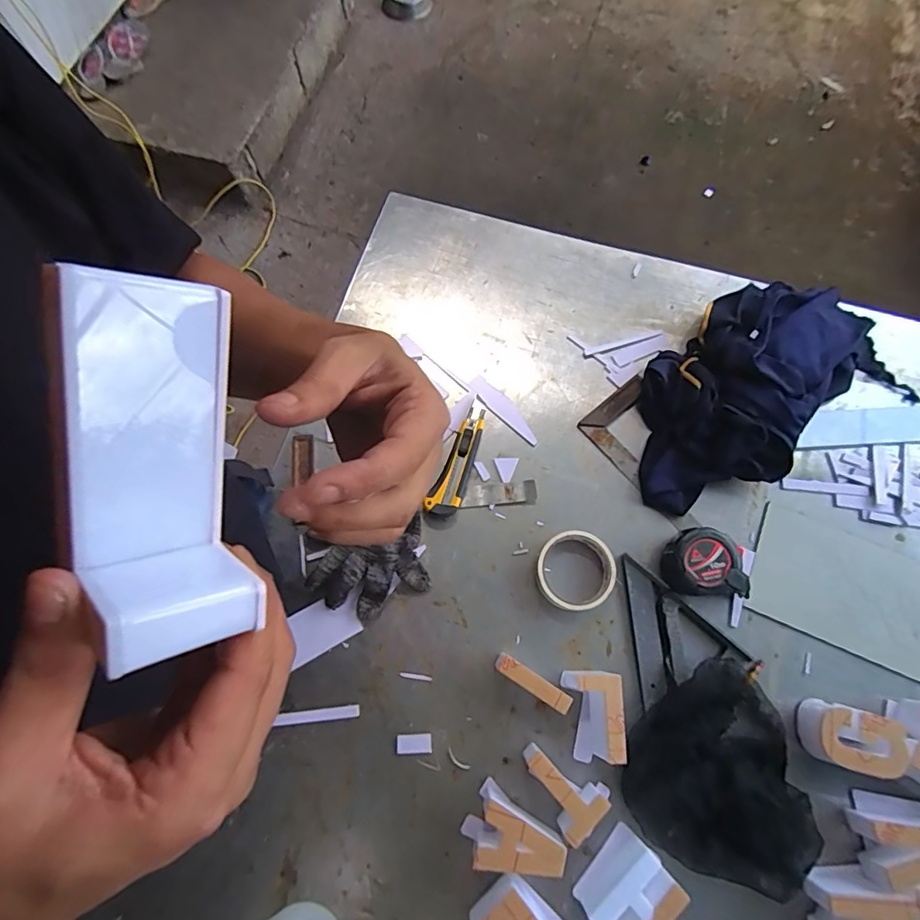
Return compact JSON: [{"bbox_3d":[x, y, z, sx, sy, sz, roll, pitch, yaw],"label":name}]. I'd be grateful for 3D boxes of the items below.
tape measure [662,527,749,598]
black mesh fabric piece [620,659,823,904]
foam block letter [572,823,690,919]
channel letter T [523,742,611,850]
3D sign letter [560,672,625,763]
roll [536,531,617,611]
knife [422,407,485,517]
[{"bbox_3d":[0.282,0.119,0.596,0.090,0.040,0.080,-2,72,-1],"label":"tape measure"},{"bbox_3d":[0.275,0.338,0.529,0.185,0.040,0.203,0,71,-1],"label":"black mesh fabric piece"},{"bbox_3d":[0.162,0.416,0.491,0.067,0.044,0.084,43,76,12],"label":"foam block letter"},{"bbox_3d":[0.104,0.330,0.519,0.058,0.047,0.084,-41,76,-13],"label":"channel letter T"},{"bbox_3d":[0.142,0.272,0.541,0.053,0.045,0.087,-2,72,-1],"label":"3D sign letter"},{"bbox_3d":[0.135,0.129,0.594,0.090,0.024,0.087,0,71,-1],"label":"roll"},{"bbox_3d":[0.001,0.001,0.637,0.036,0.024,0.147,21,72,6],"label":"knife"}]

